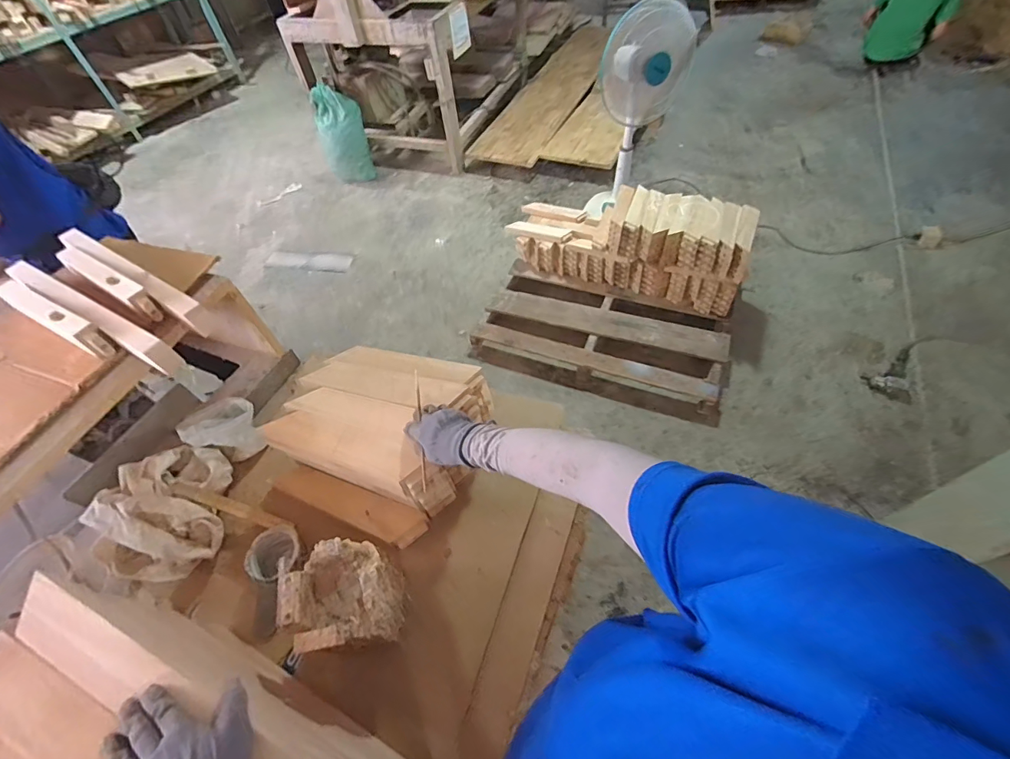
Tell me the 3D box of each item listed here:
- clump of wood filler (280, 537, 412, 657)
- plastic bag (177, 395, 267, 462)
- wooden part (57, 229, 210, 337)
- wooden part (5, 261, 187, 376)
[{"bbox_3d":[-0.218,0.307,0.598,0.129,0.147,0.127,-13,53,-4],"label":"clump of wood filler"},{"bbox_3d":[-0.541,0.091,0.826,0.112,0.088,0.118,-25,55,-12],"label":"plastic bag"},{"bbox_3d":[-0.624,-0.157,0.707,0.410,0.059,0.061,25,60,22],"label":"wooden part"},{"bbox_3d":[-0.637,-0.100,0.657,0.378,0.069,0.033,22,59,20],"label":"wooden part"}]

